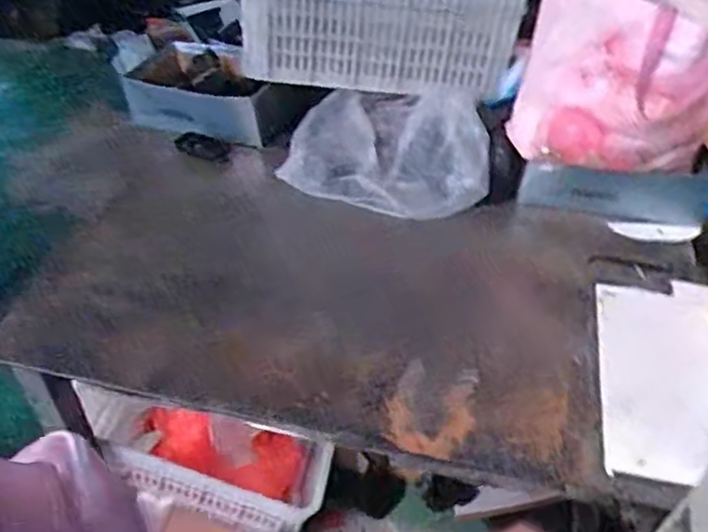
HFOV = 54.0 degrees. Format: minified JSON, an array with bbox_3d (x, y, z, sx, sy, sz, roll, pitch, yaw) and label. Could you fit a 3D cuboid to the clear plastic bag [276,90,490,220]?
[{"bbox_3d":[0.053,-0.201,1.237,0.354,0.125,0.257,0,42,1],"label":"clear plastic bag"}]

